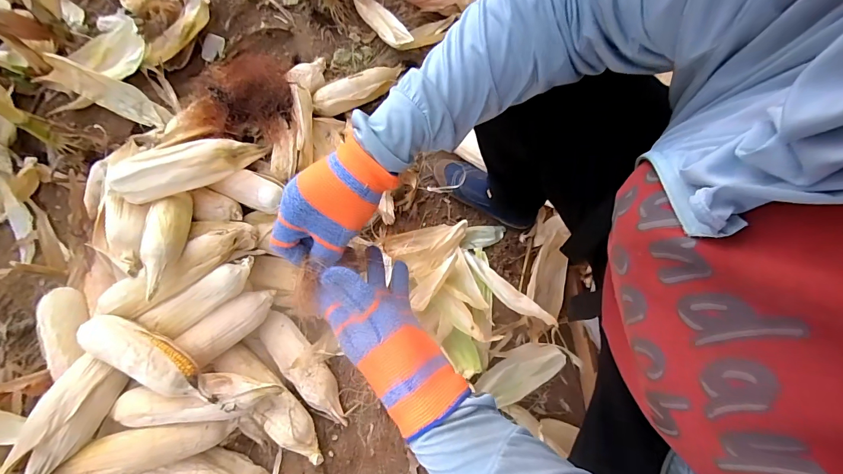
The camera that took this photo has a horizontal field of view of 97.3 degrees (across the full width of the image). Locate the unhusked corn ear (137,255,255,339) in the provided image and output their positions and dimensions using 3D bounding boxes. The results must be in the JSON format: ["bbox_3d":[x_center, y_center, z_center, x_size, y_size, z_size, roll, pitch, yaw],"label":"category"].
[{"bbox_3d":[-0.353,0.102,0.606,0.180,0.041,0.052,-33,72,-10],"label":"unhusked corn ear"}]

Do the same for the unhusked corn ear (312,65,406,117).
[{"bbox_3d":[-0.137,-0.338,0.836,0.245,0.072,0.064,-41,74,-13],"label":"unhusked corn ear"}]

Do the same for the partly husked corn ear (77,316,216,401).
[{"bbox_3d":[-0.417,0.191,0.575,0.214,0.067,0.061,28,73,11],"label":"partly husked corn ear"}]

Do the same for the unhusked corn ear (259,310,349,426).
[{"bbox_3d":[-0.214,0.238,0.680,0.065,0.054,0.238,-38,73,-12],"label":"unhusked corn ear"}]

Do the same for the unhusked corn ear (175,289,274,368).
[{"bbox_3d":[-0.325,0.146,0.639,0.151,0.047,0.057,-42,74,-13],"label":"unhusked corn ear"}]

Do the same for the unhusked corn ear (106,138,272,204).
[{"bbox_3d":[-0.380,-0.117,0.609,0.230,0.055,0.058,-16,70,-4],"label":"unhusked corn ear"}]

